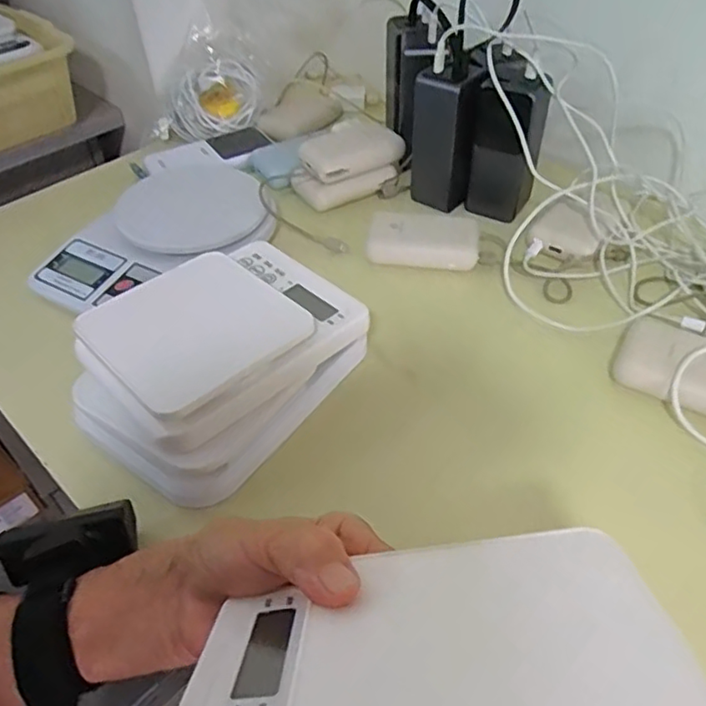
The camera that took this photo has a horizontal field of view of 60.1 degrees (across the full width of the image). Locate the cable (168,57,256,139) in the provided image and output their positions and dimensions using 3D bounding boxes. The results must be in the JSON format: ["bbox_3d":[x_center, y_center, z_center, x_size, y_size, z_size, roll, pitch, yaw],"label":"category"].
[{"bbox_3d":[-0.164,-0.305,0.724,0.106,0.069,0.053,-25,50,-21],"label":"cable"}]

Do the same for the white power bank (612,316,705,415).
[{"bbox_3d":[0.245,0.013,0.438,0.105,0.028,0.068,30,54,27],"label":"white power bank"}]

